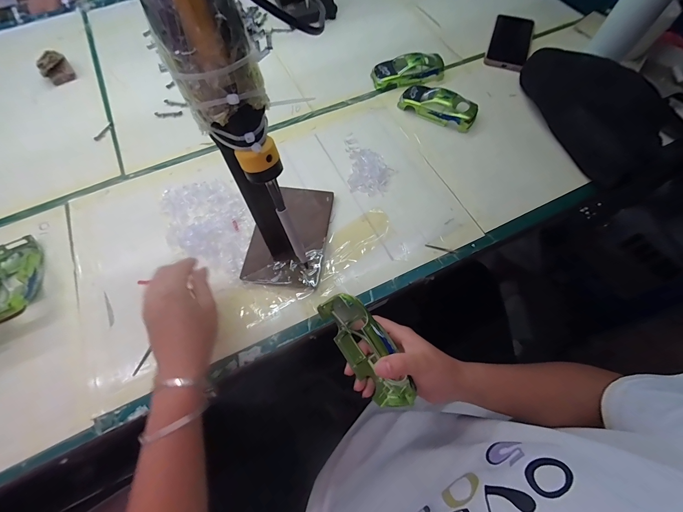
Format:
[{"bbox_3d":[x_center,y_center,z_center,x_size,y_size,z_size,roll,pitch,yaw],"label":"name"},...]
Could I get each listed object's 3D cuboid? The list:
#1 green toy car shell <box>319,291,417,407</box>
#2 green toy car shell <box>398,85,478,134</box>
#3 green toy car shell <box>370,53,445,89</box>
[{"bbox_3d":[0.030,0.101,0.319,0.040,0.062,0.137,-38,90,-33],"label":"green toy car shell"},{"bbox_3d":[0.166,-0.257,0.507,0.127,0.037,0.049,28,68,12],"label":"green toy car shell"},{"bbox_3d":[0.122,-0.338,0.543,0.125,0.038,0.055,-12,66,-5],"label":"green toy car shell"}]

